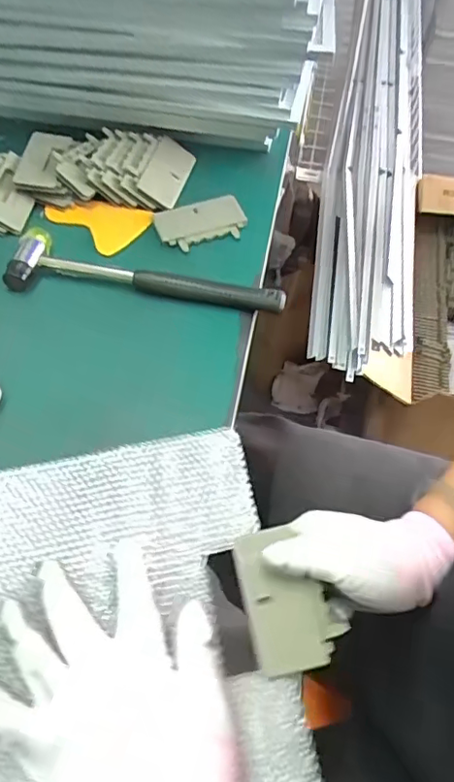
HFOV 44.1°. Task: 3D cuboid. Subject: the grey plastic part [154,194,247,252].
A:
[{"bbox_3d":[-0.025,-0.165,0.548,0.086,0.012,0.049,-16,60,-11],"label":"grey plastic part"}]

